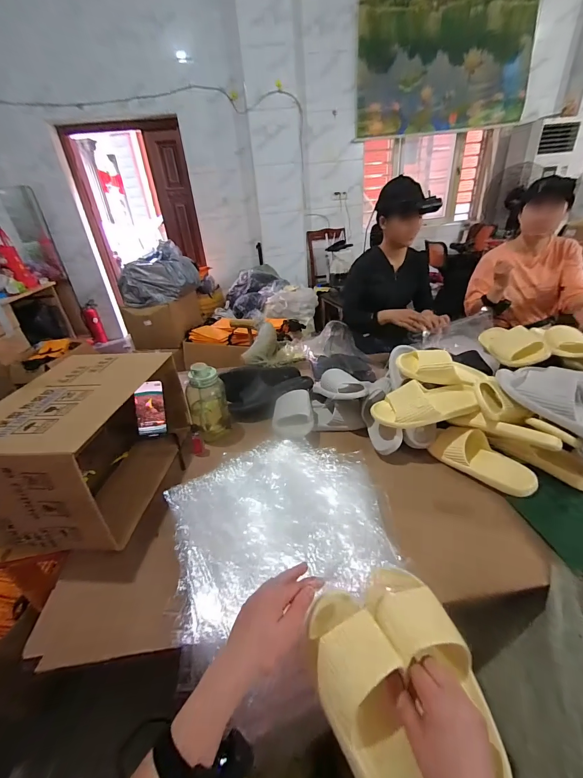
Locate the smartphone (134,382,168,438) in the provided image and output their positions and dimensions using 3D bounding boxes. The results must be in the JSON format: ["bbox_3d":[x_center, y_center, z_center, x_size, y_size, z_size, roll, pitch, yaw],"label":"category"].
[{"bbox_3d":[-0.390,0.058,0.874,0.073,0.154,0.013,-7,1,-29],"label":"smartphone"}]

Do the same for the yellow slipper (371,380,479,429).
[{"bbox_3d":[0.325,0.045,0.784,0.243,0.078,0.110,-9,55,17],"label":"yellow slipper"}]

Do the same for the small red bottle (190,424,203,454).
[{"bbox_3d":[-0.252,0.139,0.845,0.030,0.099,0.034,-17,33,-19],"label":"small red bottle"}]

